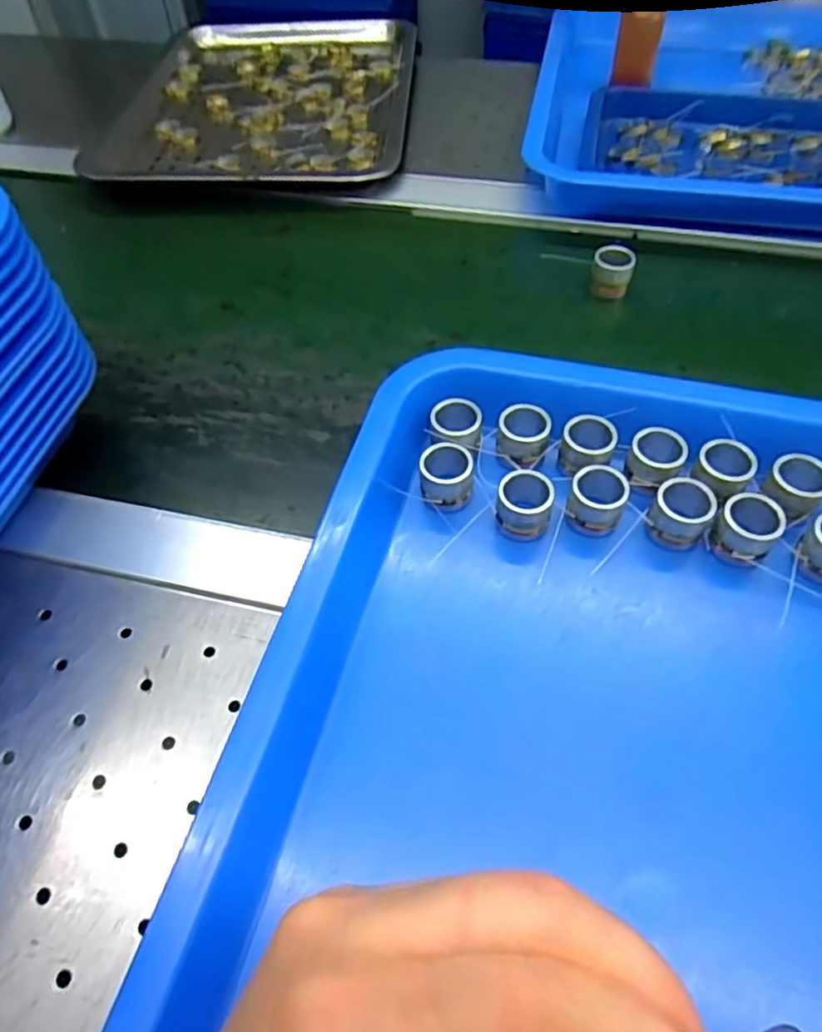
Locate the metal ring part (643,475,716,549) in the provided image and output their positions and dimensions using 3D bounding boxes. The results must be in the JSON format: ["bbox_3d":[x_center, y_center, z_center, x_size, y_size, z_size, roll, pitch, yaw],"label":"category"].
[{"bbox_3d":[0.121,0.000,0.301,0.025,0.026,0.024,-1,54,2],"label":"metal ring part"}]

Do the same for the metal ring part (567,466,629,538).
[{"bbox_3d":[0.085,-0.006,0.307,0.025,0.023,0.023,12,56,11],"label":"metal ring part"}]

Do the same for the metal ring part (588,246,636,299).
[{"bbox_3d":[0.128,-0.155,0.429,0.025,0.029,0.019,10,55,10],"label":"metal ring part"}]

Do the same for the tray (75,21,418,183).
[{"bbox_3d":[-0.130,-0.379,0.601,0.256,0.020,0.321,1,54,4],"label":"tray"}]

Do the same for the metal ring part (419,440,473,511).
[{"bbox_3d":[0.017,-0.018,0.318,0.024,0.025,0.024,-3,54,1],"label":"metal ring part"}]

